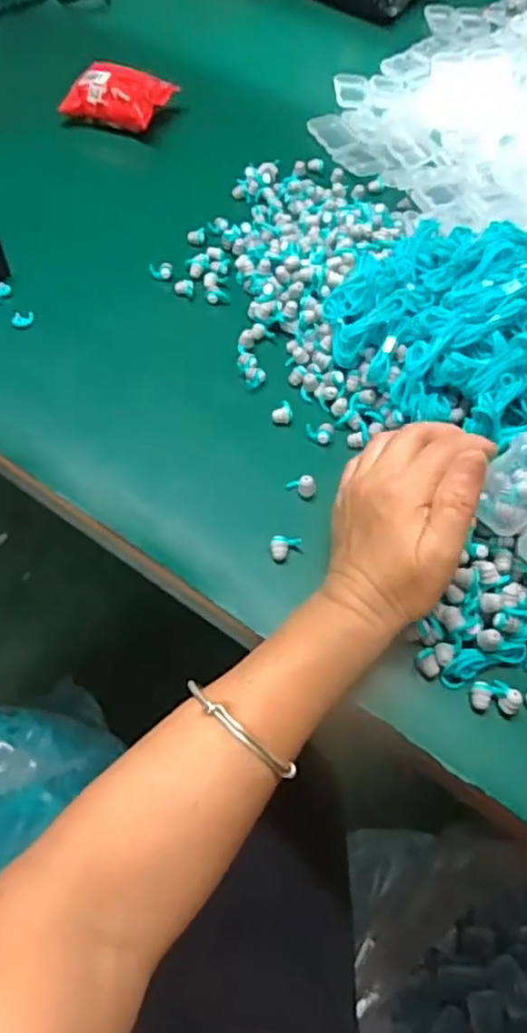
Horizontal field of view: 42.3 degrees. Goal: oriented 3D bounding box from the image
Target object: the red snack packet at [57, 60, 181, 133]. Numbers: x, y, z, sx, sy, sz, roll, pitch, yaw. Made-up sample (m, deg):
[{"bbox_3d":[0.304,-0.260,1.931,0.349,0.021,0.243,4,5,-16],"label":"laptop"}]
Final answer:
[{"bbox_3d":[-0.147,-0.422,0.686,0.098,0.038,0.079,12,59,7],"label":"red snack packet"}]

